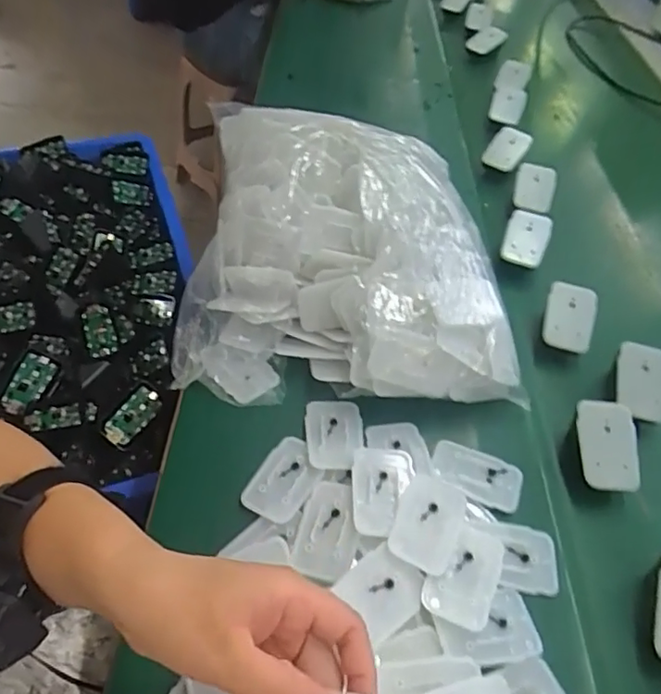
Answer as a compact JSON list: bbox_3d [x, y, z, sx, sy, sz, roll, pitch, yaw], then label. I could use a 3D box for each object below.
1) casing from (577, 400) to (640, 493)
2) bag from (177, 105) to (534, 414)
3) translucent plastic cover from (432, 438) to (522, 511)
[{"bbox_3d":[0.221,0.078,0.450,0.046,0.007,0.070,3,71,0],"label":"casing"},{"bbox_3d":[0.016,-0.098,0.531,0.288,0.132,0.293,3,49,-4],"label":"bag"},{"bbox_3d":[0.115,0.101,0.445,0.069,0.014,0.043,22,50,12],"label":"translucent plastic cover"}]

